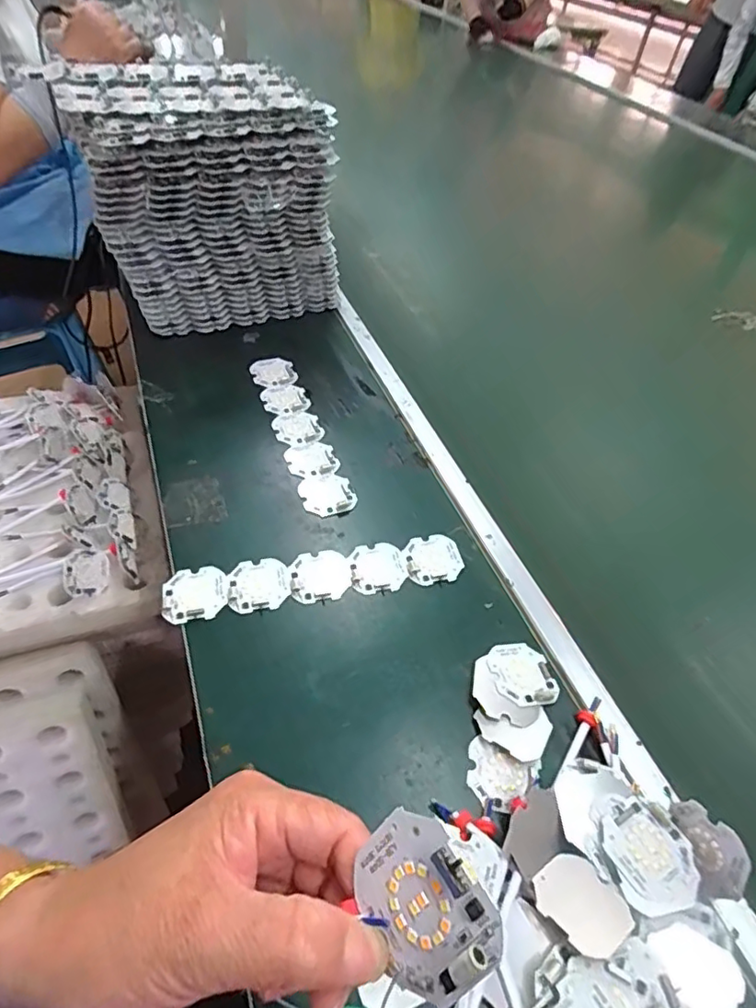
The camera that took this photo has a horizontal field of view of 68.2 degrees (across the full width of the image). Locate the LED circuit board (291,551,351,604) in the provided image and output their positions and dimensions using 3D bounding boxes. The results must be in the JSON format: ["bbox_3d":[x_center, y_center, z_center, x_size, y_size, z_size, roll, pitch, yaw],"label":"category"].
[{"bbox_3d":[-0.047,0.056,0.448,0.047,0.004,0.046,-4,49,-9],"label":"LED circuit board"}]

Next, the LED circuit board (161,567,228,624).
[{"bbox_3d":[-0.141,0.068,0.427,0.046,0.004,0.043,-8,49,-13],"label":"LED circuit board"}]

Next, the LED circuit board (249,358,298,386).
[{"bbox_3d":[-0.117,-0.147,0.622,0.047,0.004,0.050,-9,51,-20],"label":"LED circuit board"}]

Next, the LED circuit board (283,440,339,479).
[{"bbox_3d":[-0.064,-0.043,0.535,0.046,0.004,0.046,-14,51,-17],"label":"LED circuit board"}]

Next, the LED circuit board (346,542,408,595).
[{"bbox_3d":[0.000,0.052,0.457,0.044,0.004,0.046,-7,49,-12],"label":"LED circuit board"}]

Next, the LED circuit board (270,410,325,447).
[{"bbox_3d":[-0.081,-0.077,0.563,0.047,0.004,0.047,-17,52,-20],"label":"LED circuit board"}]

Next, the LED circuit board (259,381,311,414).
[{"bbox_3d":[-0.098,-0.112,0.594,0.047,0.004,0.048,-19,52,-21],"label":"LED circuit board"}]

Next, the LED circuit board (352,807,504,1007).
[{"bbox_3d":[0.012,0.121,0.168,0.007,0.044,0.046,14,27,-49],"label":"LED circuit board"}]

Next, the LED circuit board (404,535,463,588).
[{"bbox_3d":[0.046,0.046,0.468,0.048,0.004,0.045,-6,49,-11],"label":"LED circuit board"}]

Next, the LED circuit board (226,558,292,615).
[{"bbox_3d":[-0.093,0.062,0.437,0.048,0.004,0.045,-7,49,-12],"label":"LED circuit board"}]

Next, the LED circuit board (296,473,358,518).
[{"bbox_3d":[-0.045,-0.009,0.506,0.047,0.004,0.046,-14,51,-17],"label":"LED circuit board"}]

